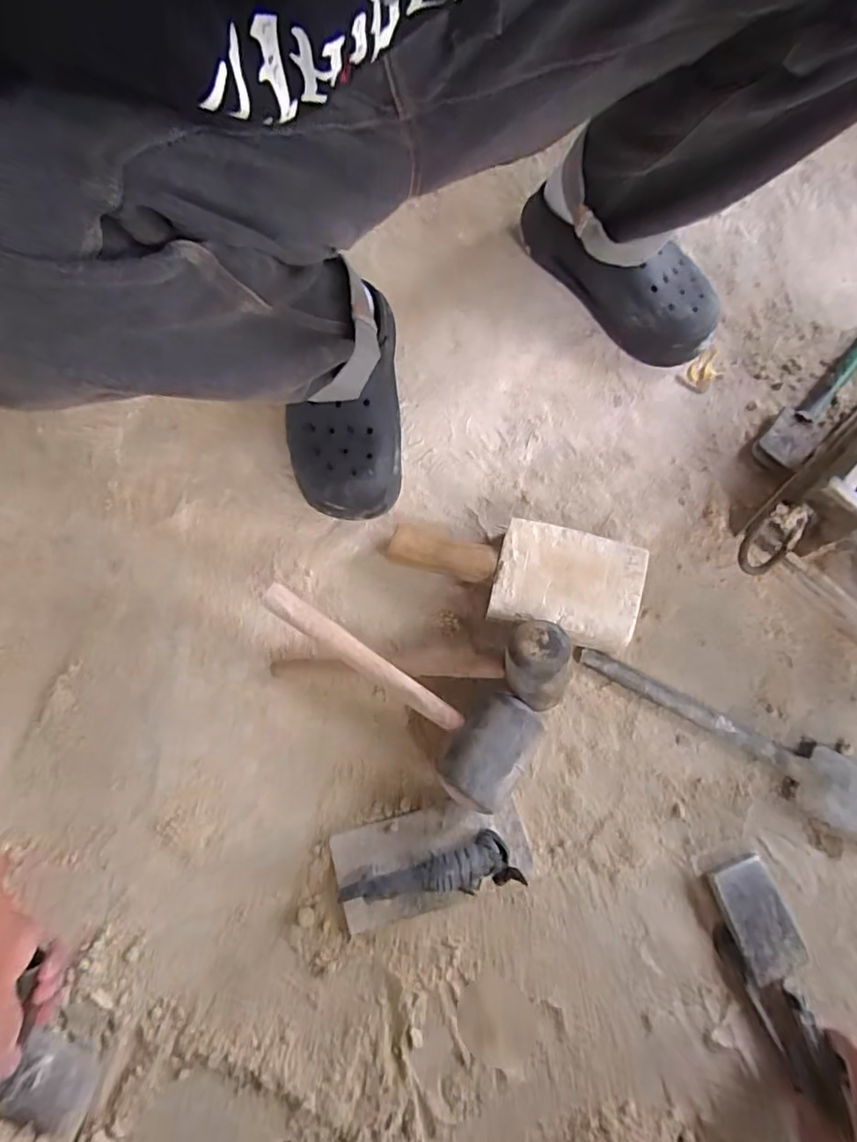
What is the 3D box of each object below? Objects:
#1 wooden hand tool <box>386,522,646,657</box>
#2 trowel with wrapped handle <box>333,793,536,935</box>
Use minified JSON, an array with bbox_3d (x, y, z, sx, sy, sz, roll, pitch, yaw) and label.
[{"bbox_3d":[0.086,0.001,0.566,0.252,0.051,0.106,15,73,6],"label":"wooden hand tool"},{"bbox_3d":[0.002,0.263,0.494,0.177,0.067,0.084,-16,75,-3],"label":"trowel with wrapped handle"}]

